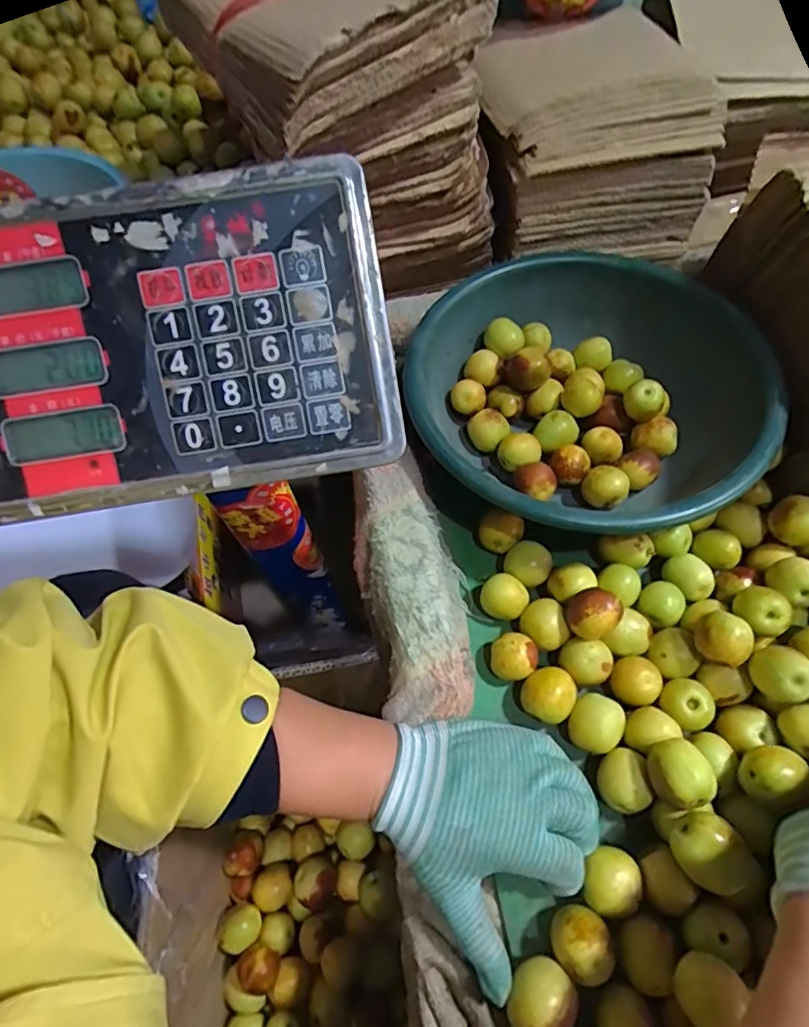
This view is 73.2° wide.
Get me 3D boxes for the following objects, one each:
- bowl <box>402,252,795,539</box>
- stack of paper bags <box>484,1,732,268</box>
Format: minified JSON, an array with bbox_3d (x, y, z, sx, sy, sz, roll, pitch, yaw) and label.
[{"bbox_3d":[0.139,-0.093,0.450,0.261,0.090,0.267,-1,60,1],"label":"bowl"},{"bbox_3d":[0.162,-0.340,0.497,0.192,0.125,0.166,-6,60,-1],"label":"stack of paper bags"}]

